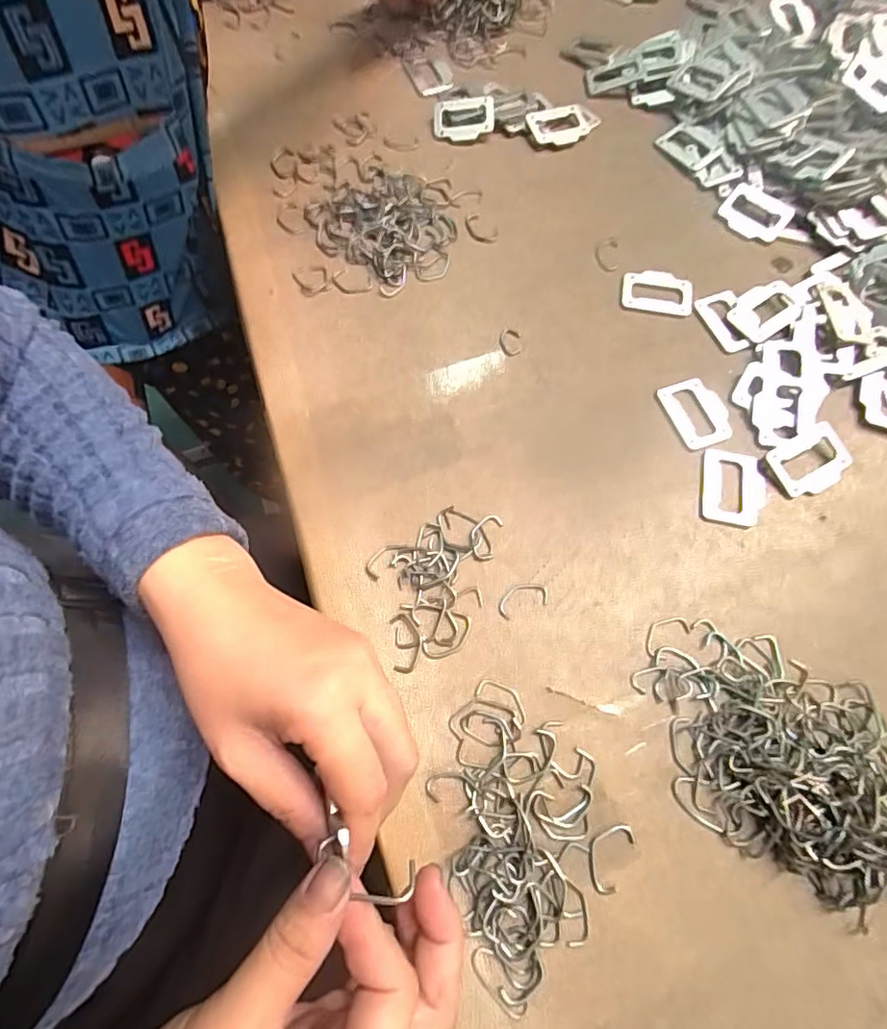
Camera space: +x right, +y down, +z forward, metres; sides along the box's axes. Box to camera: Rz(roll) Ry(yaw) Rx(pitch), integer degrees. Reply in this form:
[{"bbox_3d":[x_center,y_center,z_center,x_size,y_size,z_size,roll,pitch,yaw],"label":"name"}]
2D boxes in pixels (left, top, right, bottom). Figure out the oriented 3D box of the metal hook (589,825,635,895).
[{"bbox_3d":[0.084,0.175,0.275,0.020,0.004,0.034,28,71,10],"label":"metal hook"}]

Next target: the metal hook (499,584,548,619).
[{"bbox_3d":[0.048,0.051,0.326,0.032,0.004,0.017,-22,70,-9],"label":"metal hook"}]

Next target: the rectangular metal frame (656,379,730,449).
[{"bbox_3d":[0.176,-0.071,0.371,0.040,0.004,0.050,-18,70,-7],"label":"rectangular metal frame"}]

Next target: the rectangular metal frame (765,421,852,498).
[{"bbox_3d":[0.242,-0.035,0.351,0.051,0.010,0.037,-26,71,-10],"label":"rectangular metal frame"}]

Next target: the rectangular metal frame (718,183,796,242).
[{"bbox_3d":[0.254,-0.246,0.438,0.051,0.006,0.044,39,73,14],"label":"rectangular metal frame"}]

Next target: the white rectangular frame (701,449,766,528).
[{"bbox_3d":[0.190,-0.018,0.351,0.040,0.004,0.052,13,69,4],"label":"white rectangular frame"}]

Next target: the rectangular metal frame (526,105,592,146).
[{"bbox_3d":[0.103,-0.343,0.474,0.054,0.005,0.036,-24,89,-10],"label":"rectangular metal frame"}]

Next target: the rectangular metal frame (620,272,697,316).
[{"bbox_3d":[0.163,-0.169,0.408,0.053,0.004,0.035,10,69,3],"label":"rectangular metal frame"}]

